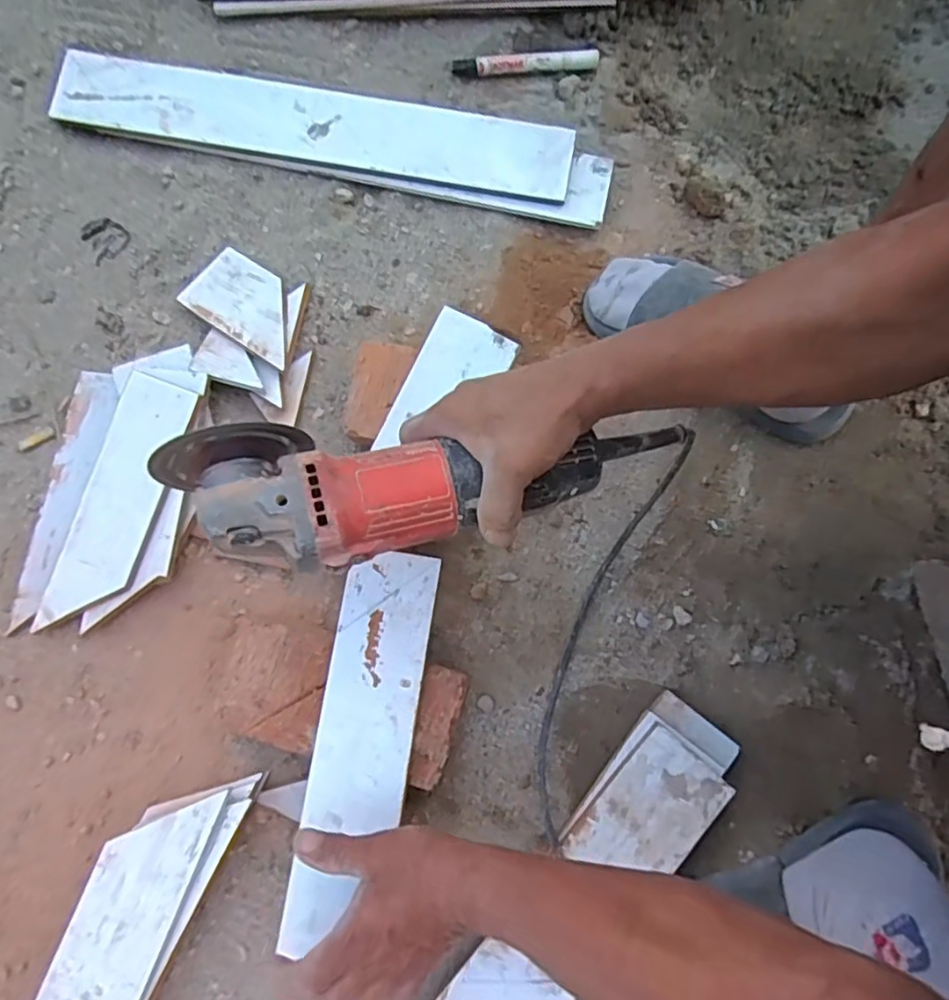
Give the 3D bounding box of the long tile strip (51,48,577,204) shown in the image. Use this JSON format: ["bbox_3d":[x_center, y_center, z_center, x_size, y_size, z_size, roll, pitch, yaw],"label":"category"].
[{"bbox_3d":[-0.153,-0.360,0.596,0.489,0.011,0.078,10,80,2],"label":"long tile strip"}]

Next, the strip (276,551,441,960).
[{"bbox_3d":[-0.088,0.183,0.477,0.080,0.008,0.286,13,81,3],"label":"strip"}]

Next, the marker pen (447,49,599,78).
[{"bbox_3d":[0.051,-0.438,0.624,0.143,0.016,0.020,-1,78,0],"label":"marker pen"}]

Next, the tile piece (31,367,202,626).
[{"bbox_3d":[-0.305,0.005,0.532,0.075,0.011,0.225,21,90,12],"label":"tile piece"}]

